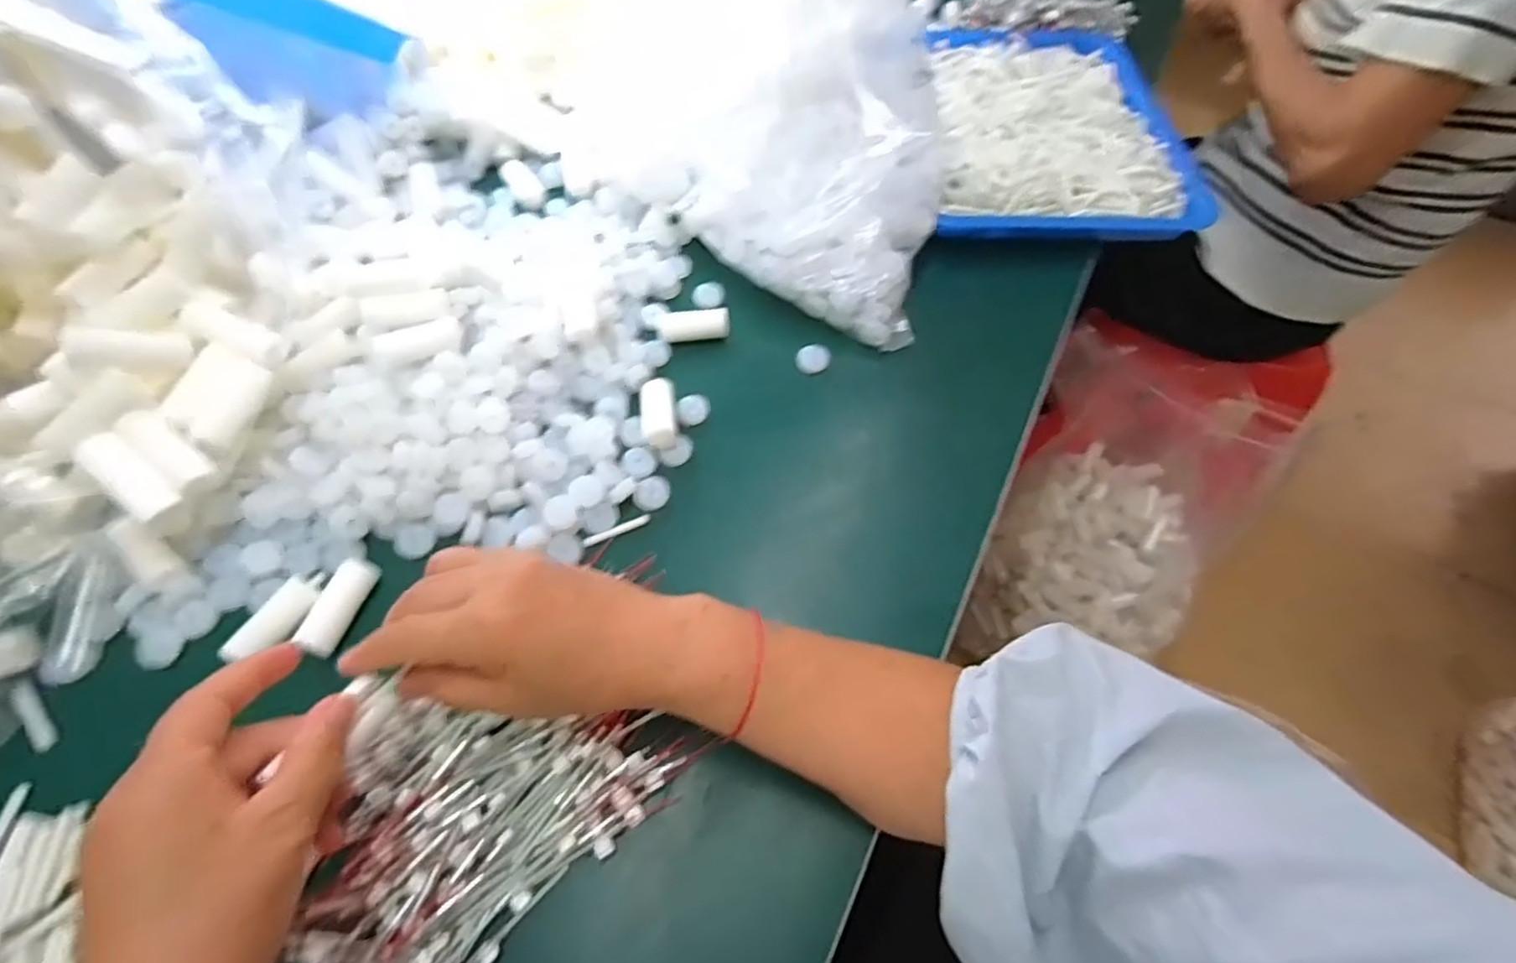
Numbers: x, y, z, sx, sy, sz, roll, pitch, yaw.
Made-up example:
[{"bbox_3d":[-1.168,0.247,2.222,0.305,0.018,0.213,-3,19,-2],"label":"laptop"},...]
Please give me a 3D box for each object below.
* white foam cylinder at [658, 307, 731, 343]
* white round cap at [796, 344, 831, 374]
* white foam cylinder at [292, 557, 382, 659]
[{"bbox_3d":[-0.047,-0.116,0.500,0.052,0.017,0.018,-10,59,-8],"label":"white foam cylinder"},{"bbox_3d":[0.041,-0.090,0.494,0.024,0.012,0.018,7,58,2],"label":"white round cap"},{"bbox_3d":[-0.231,0.067,0.369,0.015,0.016,0.055,15,59,8],"label":"white foam cylinder"}]

